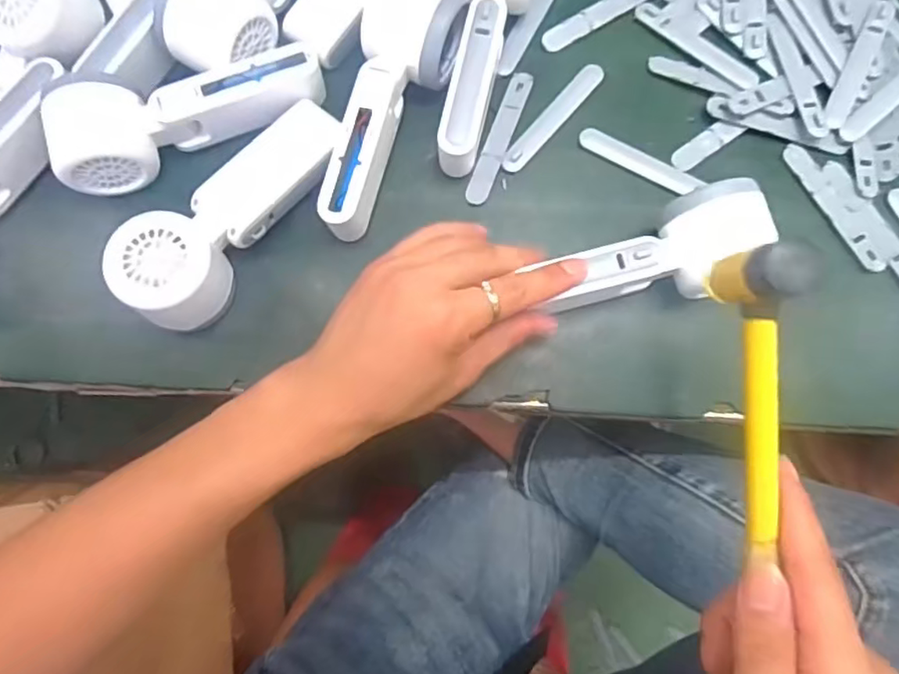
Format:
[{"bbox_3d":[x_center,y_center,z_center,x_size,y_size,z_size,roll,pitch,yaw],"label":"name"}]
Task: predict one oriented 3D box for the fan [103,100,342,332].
[{"bbox_3d":[-0.128,-0.080,0.364,0.059,0.037,0.163,37,81,7],"label":"fan"}]

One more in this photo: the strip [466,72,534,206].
[{"bbox_3d":[0.034,-0.131,0.403,0.015,0.006,0.094,21,80,5],"label":"strip"}]

